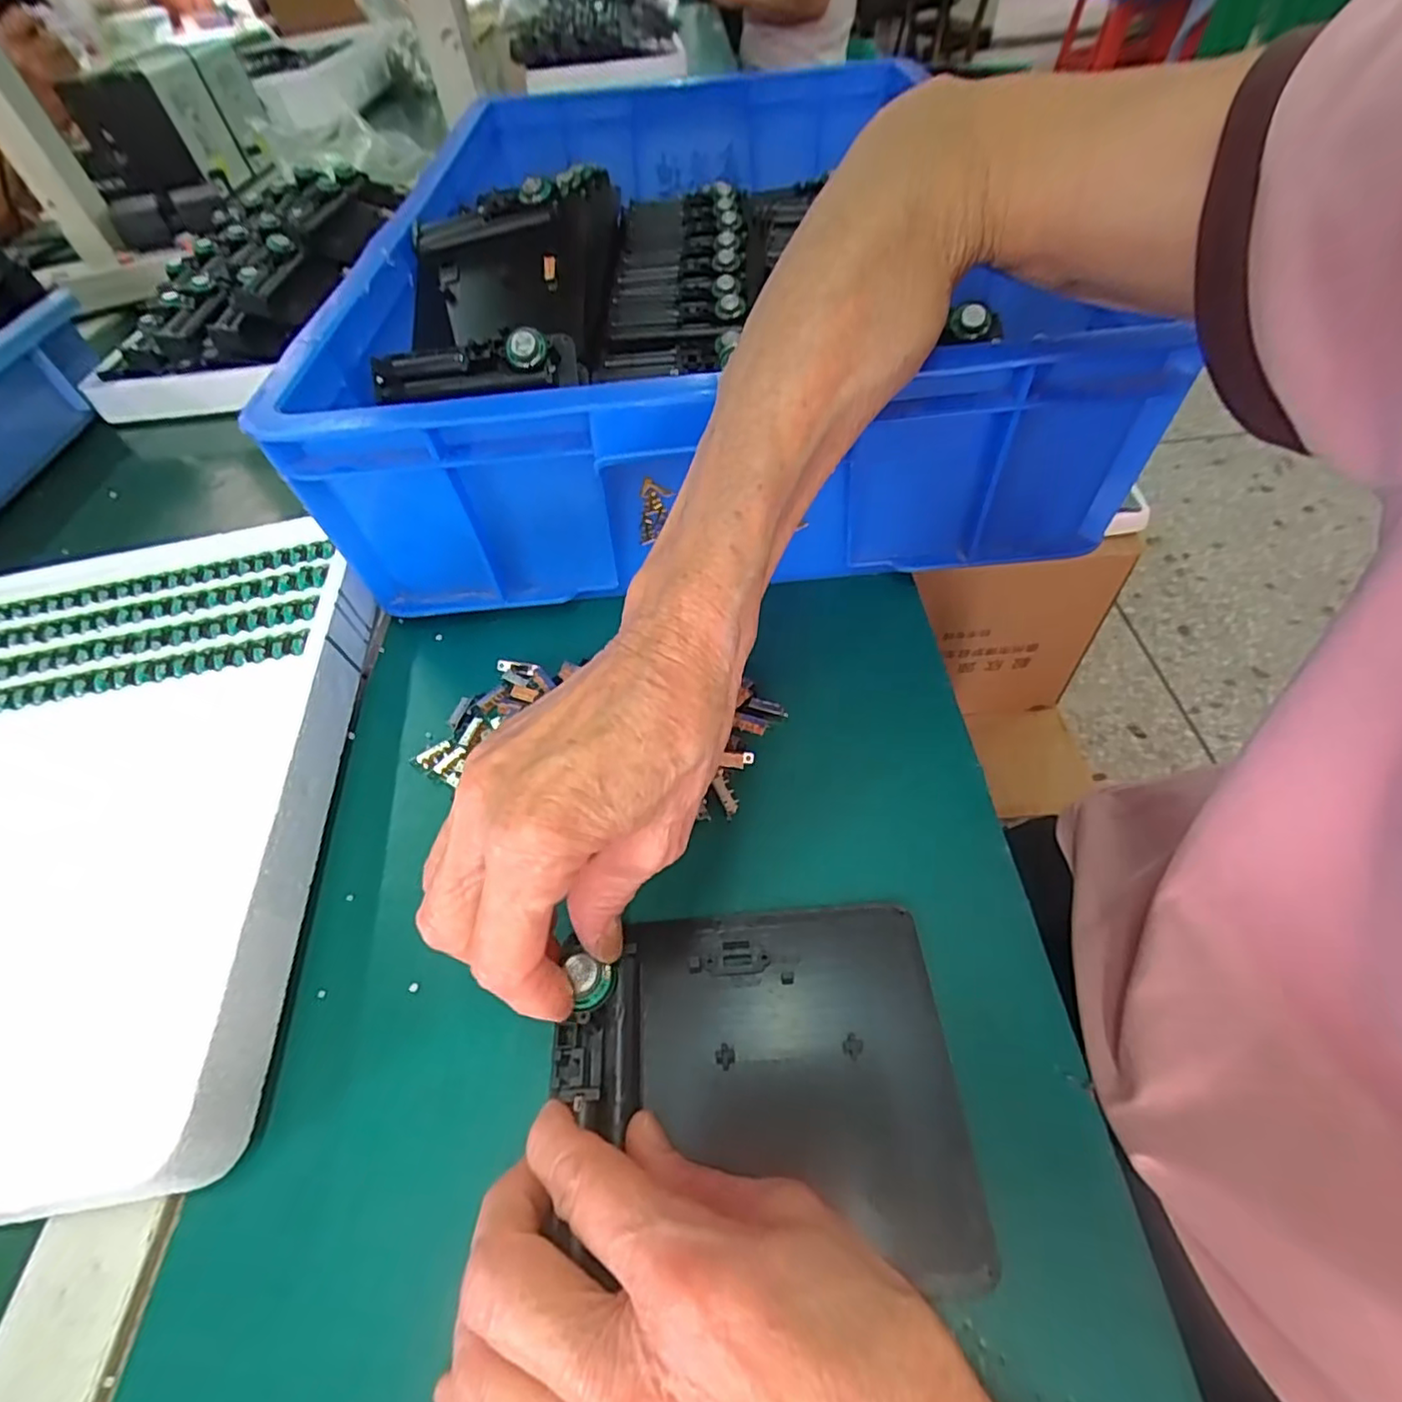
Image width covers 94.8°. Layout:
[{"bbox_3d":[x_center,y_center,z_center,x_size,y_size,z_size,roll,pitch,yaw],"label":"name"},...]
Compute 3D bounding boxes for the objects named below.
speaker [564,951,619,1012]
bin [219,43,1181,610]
[{"bbox_3d":[-0.038,0.096,0.220,0.017,0.006,0.016,-2,53,2],"label":"speaker"},{"bbox_3d":[-0.009,-0.324,0.475,0.382,0.118,0.594,-6,53,2],"label":"bin"}]

